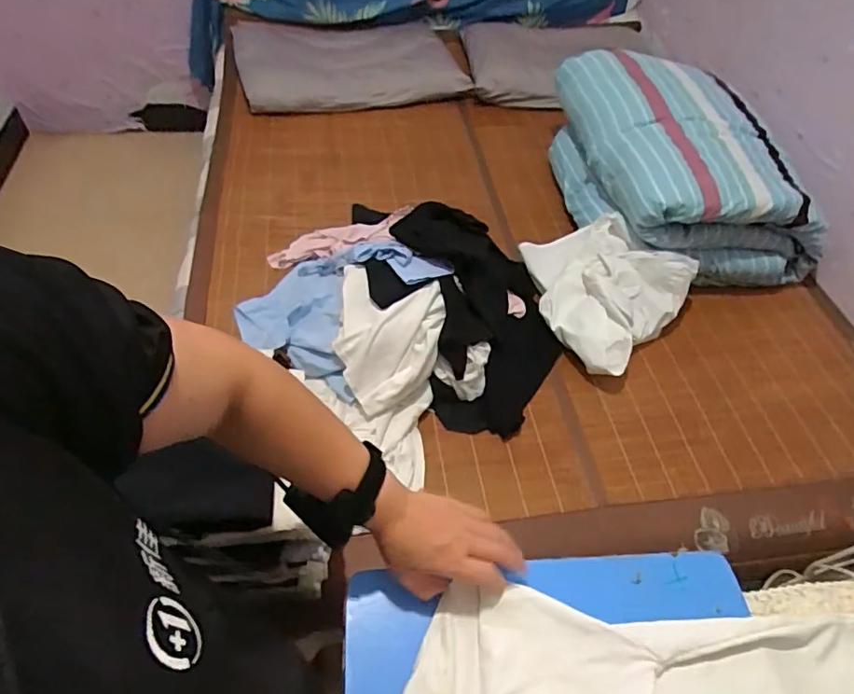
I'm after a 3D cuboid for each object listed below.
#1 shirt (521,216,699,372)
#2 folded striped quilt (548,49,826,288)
[{"bbox_3d":[0.354,-0.137,1.197,0.352,0.132,0.313,40,59,23],"label":"shirt"},{"bbox_3d":[0.606,-0.460,1.367,0.455,0.307,0.670,-8,54,-12],"label":"folded striped quilt"}]

